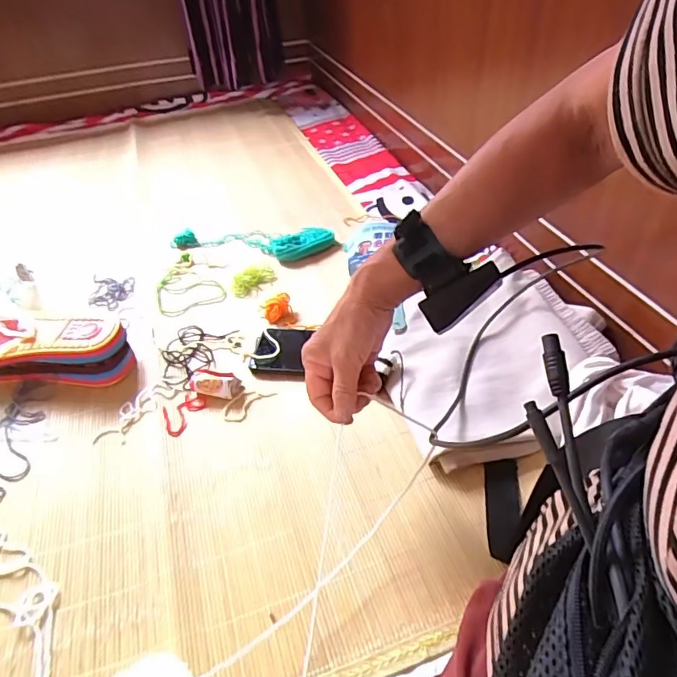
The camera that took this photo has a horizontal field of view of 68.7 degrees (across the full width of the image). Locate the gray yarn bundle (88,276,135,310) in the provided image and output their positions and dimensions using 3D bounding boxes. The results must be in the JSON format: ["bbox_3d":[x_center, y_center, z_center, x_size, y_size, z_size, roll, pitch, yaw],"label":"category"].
[{"bbox_3d":[-0.368,-0.073,0.792,0.073,0.011,0.070,1,43,7],"label":"gray yarn bundle"}]

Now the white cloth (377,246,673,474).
[{"bbox_3d":[0.182,0.019,0.585,0.247,0.064,0.245,-12,43,-7],"label":"white cloth"}]

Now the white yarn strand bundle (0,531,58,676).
[{"bbox_3d":[-0.267,0.252,0.430,0.053,0.008,0.215,-35,50,-28],"label":"white yarn strand bundle"}]

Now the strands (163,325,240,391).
[{"bbox_3d":[-0.198,0.021,0.669,0.081,0.011,0.113,6,44,12],"label":"strands"}]

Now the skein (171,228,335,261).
[{"bbox_3d":[-0.153,-0.174,0.859,0.281,0.030,0.078,9,45,16],"label":"skein"}]

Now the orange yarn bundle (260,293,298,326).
[{"bbox_3d":[-0.087,-0.042,0.716,0.047,0.023,0.042,-14,43,-9],"label":"orange yarn bundle"}]

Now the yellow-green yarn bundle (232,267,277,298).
[{"bbox_3d":[-0.136,-0.092,0.780,0.051,0.014,0.070,25,51,29],"label":"yellow-green yarn bundle"}]

